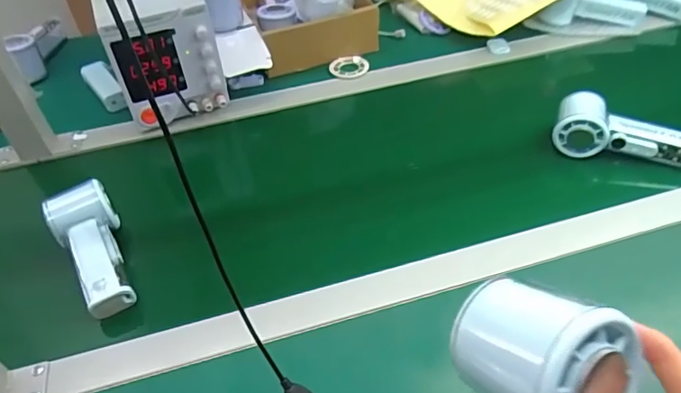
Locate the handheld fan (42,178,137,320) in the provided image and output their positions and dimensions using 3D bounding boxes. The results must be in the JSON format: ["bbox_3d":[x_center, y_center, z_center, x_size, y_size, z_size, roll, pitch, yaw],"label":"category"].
[{"bbox_3d":[-0.240,0.046,0.509,0.060,0.040,0.137,-28,49,-22],"label":"handheld fan"}]

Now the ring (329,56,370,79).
[{"bbox_3d":[0.013,-0.189,0.760,0.057,0.007,0.057,-1,47,1],"label":"ring"}]

